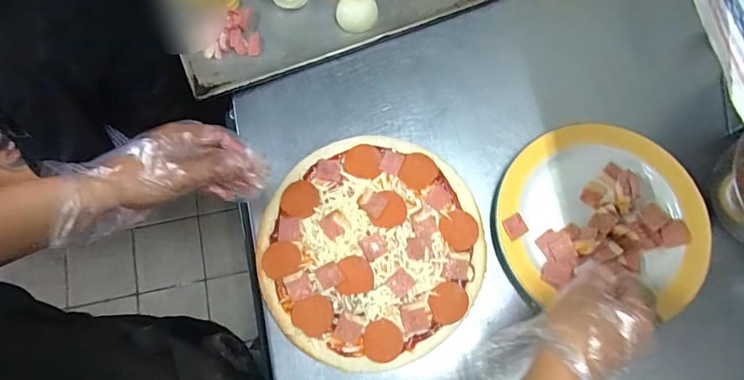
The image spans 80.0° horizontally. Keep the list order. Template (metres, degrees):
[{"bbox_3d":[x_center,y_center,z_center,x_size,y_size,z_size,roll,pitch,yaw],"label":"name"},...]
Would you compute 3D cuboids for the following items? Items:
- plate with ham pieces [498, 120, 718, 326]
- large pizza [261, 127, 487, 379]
[{"bbox_3d":[0.268,0.025,0.525,0.226,0.029,0.211,4,76,0],"label":"plate with ham pieces"},{"bbox_3d":[0.000,0.065,0.509,0.244,0.032,0.256,1,76,-1],"label":"large pizza"}]

